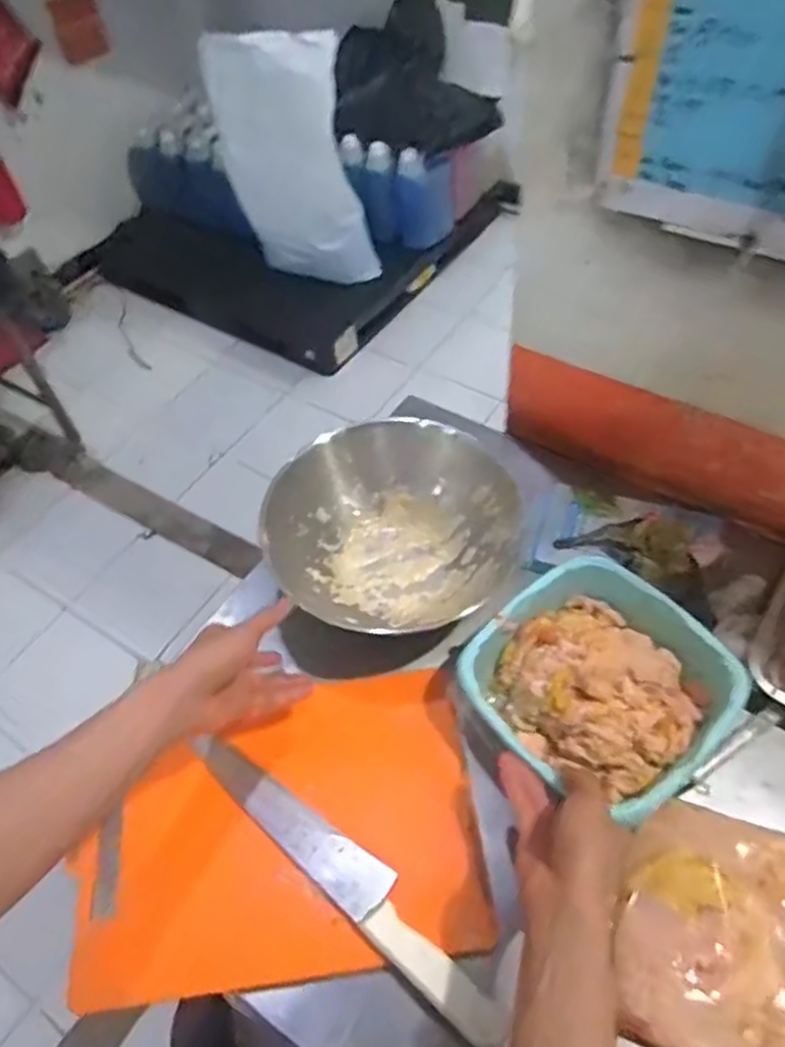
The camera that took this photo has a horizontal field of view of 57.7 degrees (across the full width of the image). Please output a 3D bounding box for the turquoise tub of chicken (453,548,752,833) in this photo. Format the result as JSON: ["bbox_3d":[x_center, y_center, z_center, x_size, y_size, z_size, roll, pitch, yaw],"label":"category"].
[{"bbox_3d":[0.182,0.146,0.643,0.199,0.078,0.200,-35,62,-25],"label":"turquoise tub of chicken"}]

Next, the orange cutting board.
[{"bbox_3d":[-0.103,0.270,0.639,0.346,0.015,0.240,-9,59,-1],"label":"orange cutting board"}]

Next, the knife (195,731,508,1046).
[{"bbox_3d":[-0.044,0.292,0.608,0.334,0.023,0.047,36,60,22],"label":"knife"}]

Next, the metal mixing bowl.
[{"bbox_3d":[0.003,0.011,0.770,0.247,0.101,0.242,-29,59,-21],"label":"metal mixing bowl"}]

